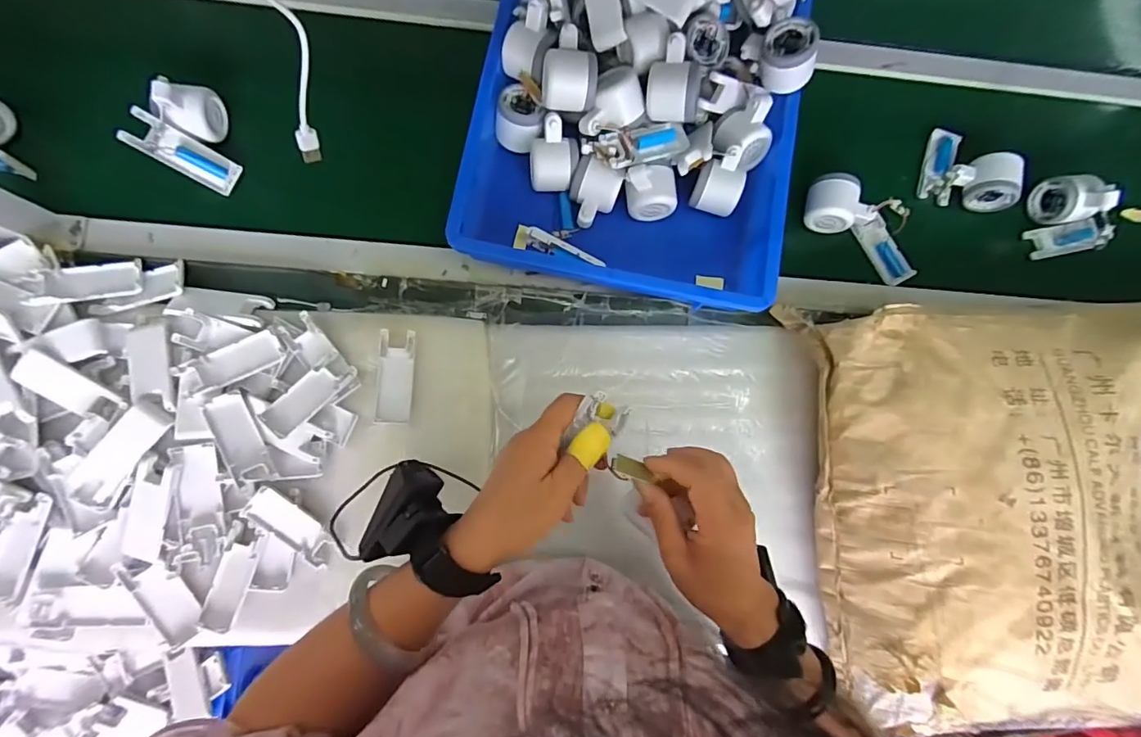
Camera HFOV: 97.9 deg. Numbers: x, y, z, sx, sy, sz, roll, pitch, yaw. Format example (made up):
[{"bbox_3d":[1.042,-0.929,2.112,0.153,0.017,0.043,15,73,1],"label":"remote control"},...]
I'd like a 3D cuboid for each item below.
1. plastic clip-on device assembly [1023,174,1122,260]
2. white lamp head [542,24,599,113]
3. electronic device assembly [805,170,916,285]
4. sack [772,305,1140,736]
[{"bbox_3d":[0.650,-0.199,0.638,0.075,0.079,0.104,6,81,-5],"label":"plastic clip-on device assembly"},{"bbox_3d":[0.000,-0.327,0.555,0.058,0.055,0.082,4,81,-5],"label":"white lamp head"},{"bbox_3d":[0.371,-0.178,0.627,0.168,0.052,0.065,33,81,0],"label":"electronic device assembly"},{"bbox_3d":[0.627,0.154,0.554,0.690,0.119,0.449,-1,82,-5],"label":"sack"}]

